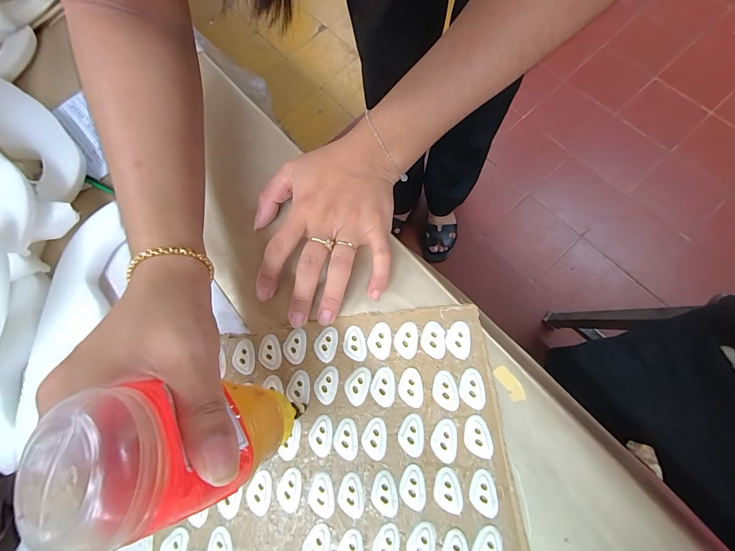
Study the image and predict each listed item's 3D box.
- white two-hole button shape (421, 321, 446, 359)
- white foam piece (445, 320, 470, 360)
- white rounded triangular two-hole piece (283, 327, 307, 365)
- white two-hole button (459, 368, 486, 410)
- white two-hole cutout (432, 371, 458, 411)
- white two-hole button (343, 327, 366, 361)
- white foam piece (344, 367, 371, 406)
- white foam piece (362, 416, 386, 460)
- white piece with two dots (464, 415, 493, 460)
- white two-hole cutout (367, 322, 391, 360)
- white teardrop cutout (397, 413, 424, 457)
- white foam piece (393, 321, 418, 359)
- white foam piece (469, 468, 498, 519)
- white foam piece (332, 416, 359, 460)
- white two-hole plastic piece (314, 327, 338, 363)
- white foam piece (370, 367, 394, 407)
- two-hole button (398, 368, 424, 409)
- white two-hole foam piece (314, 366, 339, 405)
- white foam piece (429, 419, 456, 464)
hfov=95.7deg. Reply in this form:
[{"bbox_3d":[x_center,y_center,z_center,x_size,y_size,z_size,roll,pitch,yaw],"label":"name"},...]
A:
[{"bbox_3d":[0.049,0.047,0.246,0.017,0.004,0.026,4,75,7],"label":"white two-hole button shape"},{"bbox_3d":[0.067,0.047,0.243,0.017,0.004,0.026,4,75,7],"label":"white foam piece"},{"bbox_3d":[-0.056,0.054,0.254,0.016,0.004,0.025,0,75,6],"label":"white rounded triangular two-hole piece"},{"bbox_3d":[0.074,0.079,0.233,0.017,0.004,0.027,-1,75,6],"label":"white two-hole button"},{"bbox_3d":[0.055,0.081,0.235,0.017,0.004,0.027,-12,74,3],"label":"white two-hole cutout"},{"bbox_3d":[-0.010,0.051,0.251,0.017,0.004,0.026,-9,74,3],"label":"white two-hole button"},{"bbox_3d":[-0.007,0.080,0.242,0.017,0.004,0.026,22,78,11],"label":"white foam piece"},{"bbox_3d":[0.005,0.113,0.230,0.017,0.004,0.026,3,75,7],"label":"white foam piece"},{"bbox_3d":[0.074,0.110,0.224,0.017,0.004,0.027,-15,74,2],"label":"white piece with two dots"},{"bbox_3d":[0.009,0.048,0.249,0.017,0.004,0.026,3,75,7],"label":"white two-hole cutout"},{"bbox_3d":[0.030,0.110,0.229,0.017,0.004,0.026,3,75,7],"label":"white teardrop cutout"},{"bbox_3d":[0.029,0.048,0.247,0.017,0.004,0.026,4,75,7],"label":"white foam piece"},{"bbox_3d":[0.075,0.140,0.214,0.017,0.004,0.026,3,75,7],"label":"white foam piece"},{"bbox_3d":[-0.015,0.114,0.232,0.017,0.004,0.026,2,75,7],"label":"white foam piece"},{"bbox_3d":[-0.032,0.052,0.252,0.016,0.004,0.026,11,76,9],"label":"white two-hole plastic piece"},{"bbox_3d":[0.011,0.080,0.240,0.017,0.004,0.026,3,75,7],"label":"white foam piece"},{"bbox_3d":[0.031,0.080,0.237,0.017,0.004,0.026,-1,75,6],"label":"two-hole button"},{"bbox_3d":[-0.030,0.080,0.244,0.017,0.004,0.026,2,75,7],"label":"white two-hole foam piece"},{"bbox_3d":[0.052,0.112,0.225,0.017,0.004,0.026,4,75,7],"label":"white foam piece"}]

